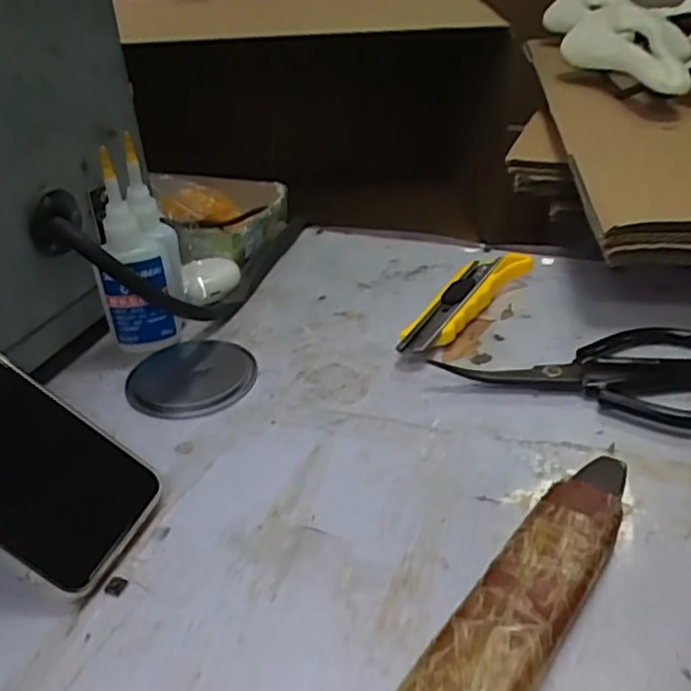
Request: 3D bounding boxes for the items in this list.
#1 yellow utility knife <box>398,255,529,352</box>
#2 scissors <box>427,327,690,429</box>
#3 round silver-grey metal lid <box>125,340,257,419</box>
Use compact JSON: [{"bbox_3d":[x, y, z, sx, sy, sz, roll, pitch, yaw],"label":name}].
[{"bbox_3d":[0.082,-0.032,0.477,0.037,0.022,0.147,22,40,34],"label":"yellow utility knife"},{"bbox_3d":[0.149,0.015,0.403,0.172,0.014,0.094,1,33,7],"label":"scissors"},{"bbox_3d":[-0.099,0.019,0.430,0.078,0.005,0.080,-2,32,1],"label":"round silver-grey metal lid"}]

